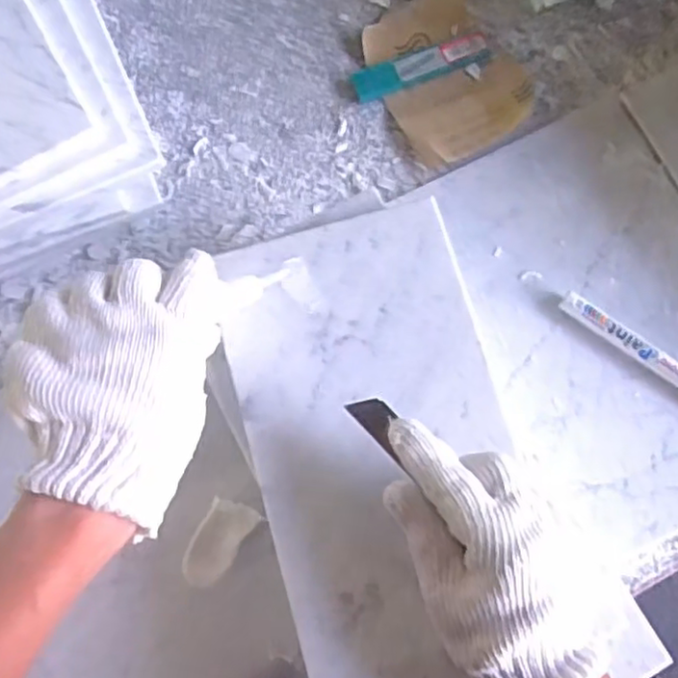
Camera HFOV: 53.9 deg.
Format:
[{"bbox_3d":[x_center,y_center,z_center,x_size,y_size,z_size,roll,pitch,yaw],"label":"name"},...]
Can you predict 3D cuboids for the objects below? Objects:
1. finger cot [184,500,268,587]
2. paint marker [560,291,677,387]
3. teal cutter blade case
[{"bbox_3d":[-0.082,0.137,0.447,0.032,0.005,0.061,33,82,8],"label":"finger cot"},{"bbox_3d":[0.222,0.014,0.476,0.145,0.019,0.016,36,83,9],"label":"paint marker"},{"bbox_3d":[0.067,-0.220,0.534,0.112,0.011,0.028,-20,79,-1],"label":"teal cutter blade case"}]

